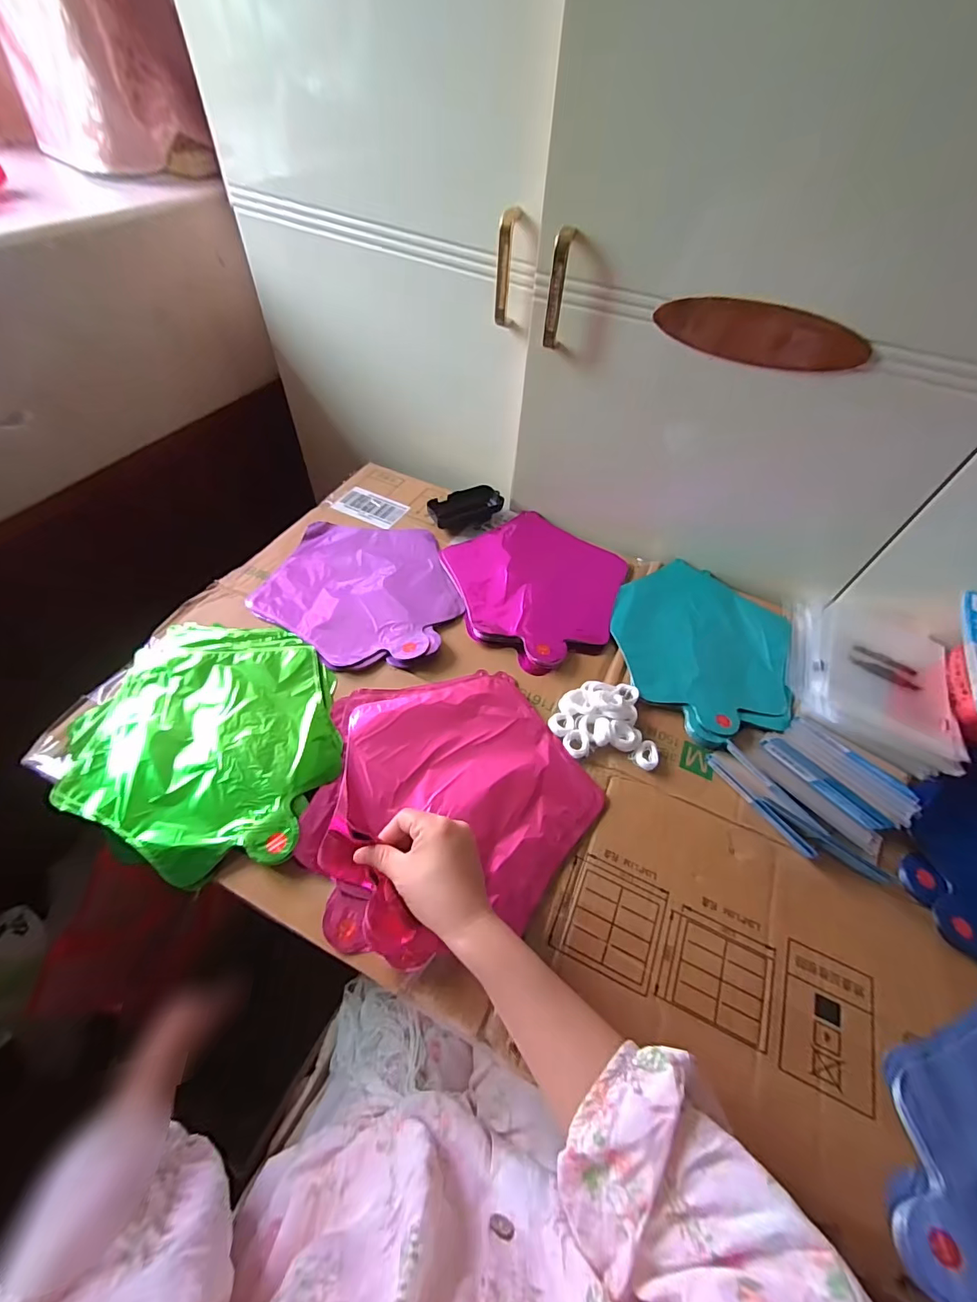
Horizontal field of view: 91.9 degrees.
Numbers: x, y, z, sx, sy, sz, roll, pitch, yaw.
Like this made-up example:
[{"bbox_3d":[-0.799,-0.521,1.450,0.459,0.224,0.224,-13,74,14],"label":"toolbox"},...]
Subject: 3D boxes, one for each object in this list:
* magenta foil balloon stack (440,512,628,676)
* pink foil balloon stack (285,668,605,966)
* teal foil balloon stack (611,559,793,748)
[{"bbox_3d":[0.057,-0.090,0.602,0.227,0.019,0.230,30,59,19],"label":"magenta foil balloon stack"},{"bbox_3d":[-0.035,0.121,0.430,0.255,0.044,0.243,-10,55,-11],"label":"pink foil balloon stack"},{"bbox_3d":[0.251,-0.013,0.561,0.203,0.022,0.262,21,56,13],"label":"teal foil balloon stack"}]

